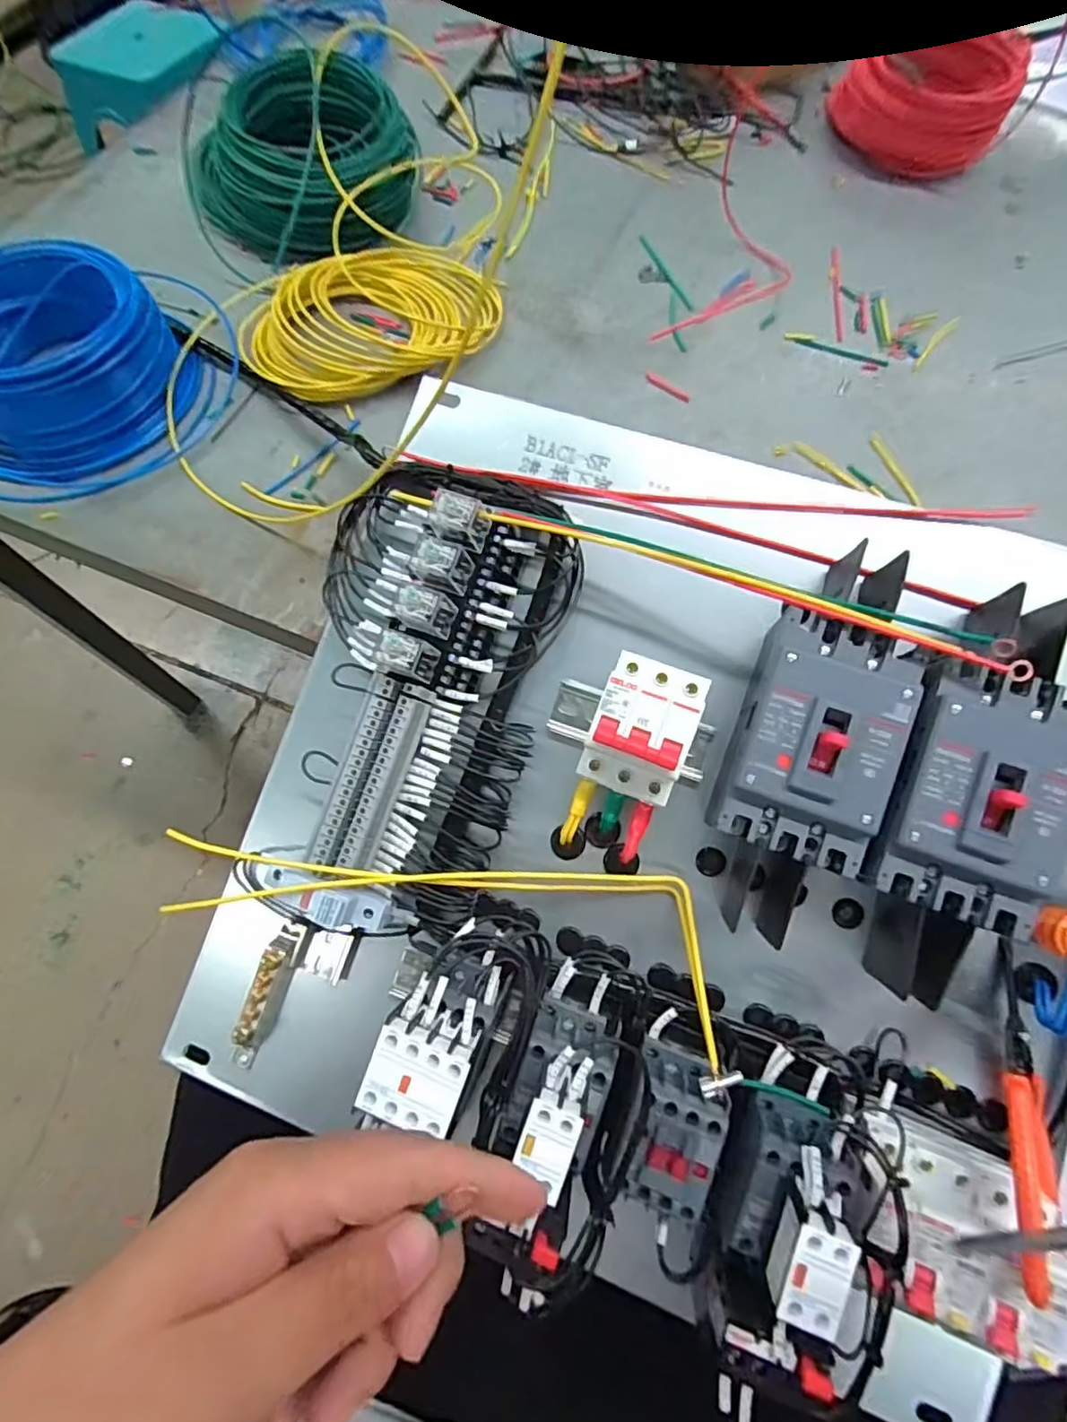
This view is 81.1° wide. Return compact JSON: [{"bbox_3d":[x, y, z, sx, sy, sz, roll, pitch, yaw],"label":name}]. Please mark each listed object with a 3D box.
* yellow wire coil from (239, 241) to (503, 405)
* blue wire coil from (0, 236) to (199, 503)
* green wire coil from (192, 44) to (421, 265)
[{"bbox_3d":[-0.143,-0.360,0.555,0.224,0.040,0.160,-38,72,-13],"label":"yellow wire coil"},{"bbox_3d":[-0.385,-0.275,0.502,0.194,0.076,0.197,-7,68,-1],"label":"blue wire coil"},{"bbox_3d":[-0.230,-0.540,0.620,0.186,0.106,0.167,18,70,9],"label":"green wire coil"}]

